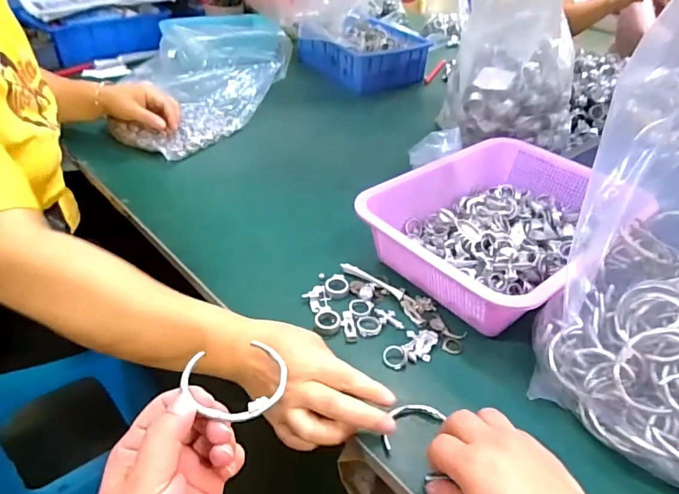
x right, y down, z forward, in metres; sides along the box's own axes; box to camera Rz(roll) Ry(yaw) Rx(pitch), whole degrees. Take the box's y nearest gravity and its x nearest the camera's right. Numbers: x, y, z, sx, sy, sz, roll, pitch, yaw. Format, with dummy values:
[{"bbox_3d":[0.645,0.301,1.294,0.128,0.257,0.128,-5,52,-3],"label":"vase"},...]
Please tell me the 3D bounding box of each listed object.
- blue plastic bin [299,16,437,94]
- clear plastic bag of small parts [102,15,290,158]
[{"bbox_3d":[0.061,-0.449,1.073,0.204,0.095,0.241,-22,44,-27],"label":"blue plastic bin"},{"bbox_3d":[-0.254,-0.298,0.838,0.197,0.144,0.340,21,42,23],"label":"clear plastic bag of small parts"}]

